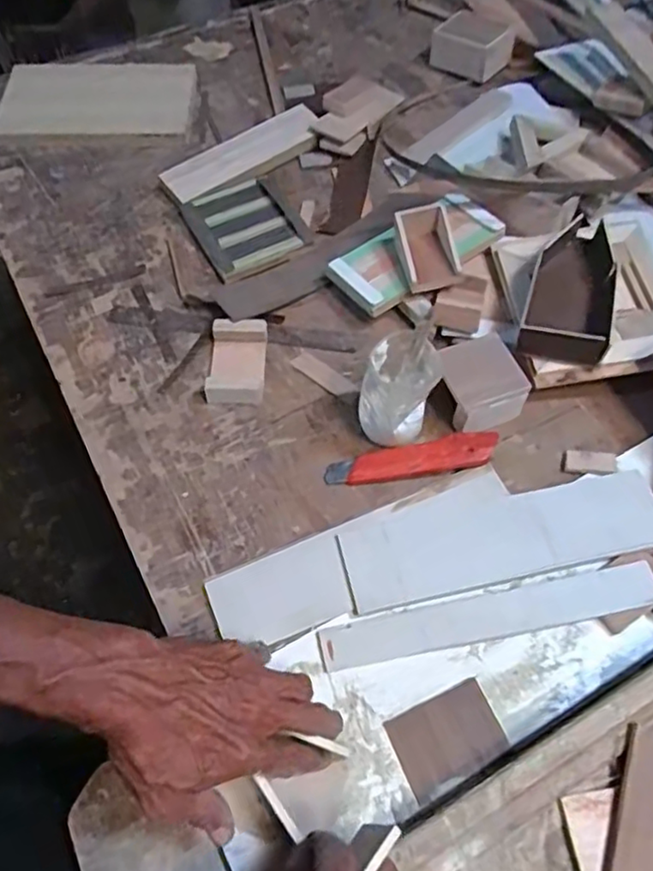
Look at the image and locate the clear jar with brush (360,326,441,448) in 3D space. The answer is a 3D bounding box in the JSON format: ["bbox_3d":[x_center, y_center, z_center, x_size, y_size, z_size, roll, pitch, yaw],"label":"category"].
[{"bbox_3d":[0.062,-0.035,0.536,0.054,0.087,0.068,21,61,12],"label":"clear jar with brush"}]

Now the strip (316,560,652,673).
[{"bbox_3d":[0.123,0.136,0.481,0.256,0.014,0.033,-11,63,-4],"label":"strip"}]

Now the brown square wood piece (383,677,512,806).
[{"bbox_3d":[0.086,0.214,0.447,0.076,0.006,0.055,-22,61,-13],"label":"brown square wood piece"}]

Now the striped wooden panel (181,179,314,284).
[{"bbox_3d":[-0.089,-0.229,0.694,0.108,0.018,0.129,-24,62,-13],"label":"striped wooden panel"}]

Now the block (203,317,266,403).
[{"bbox_3d":[-0.084,-0.071,0.599,0.051,0.022,0.083,1,59,1],"label":"block"}]

